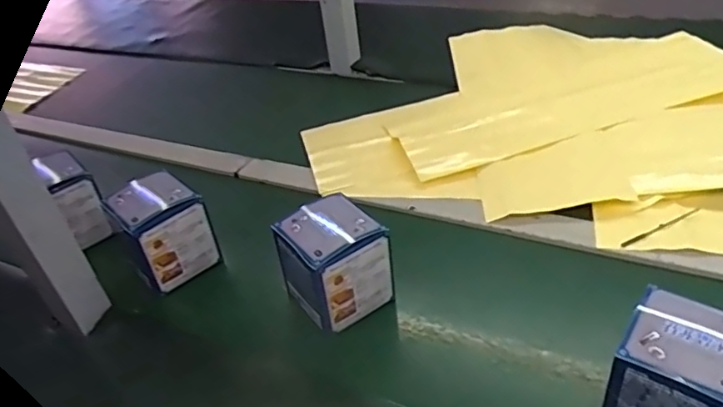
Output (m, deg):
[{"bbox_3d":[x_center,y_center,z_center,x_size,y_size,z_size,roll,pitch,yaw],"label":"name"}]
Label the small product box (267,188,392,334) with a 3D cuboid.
[{"bbox_3d":[-0.027,0.057,0.567,0.082,0.097,0.080,-29,39,-23],"label":"small product box"}]

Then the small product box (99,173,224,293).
[{"bbox_3d":[-0.218,0.029,0.633,0.089,0.100,0.094,-30,40,-25],"label":"small product box"}]

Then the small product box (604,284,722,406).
[{"bbox_3d":[0.230,0.129,0.426,0.084,0.095,0.076,18,44,34],"label":"small product box"}]

